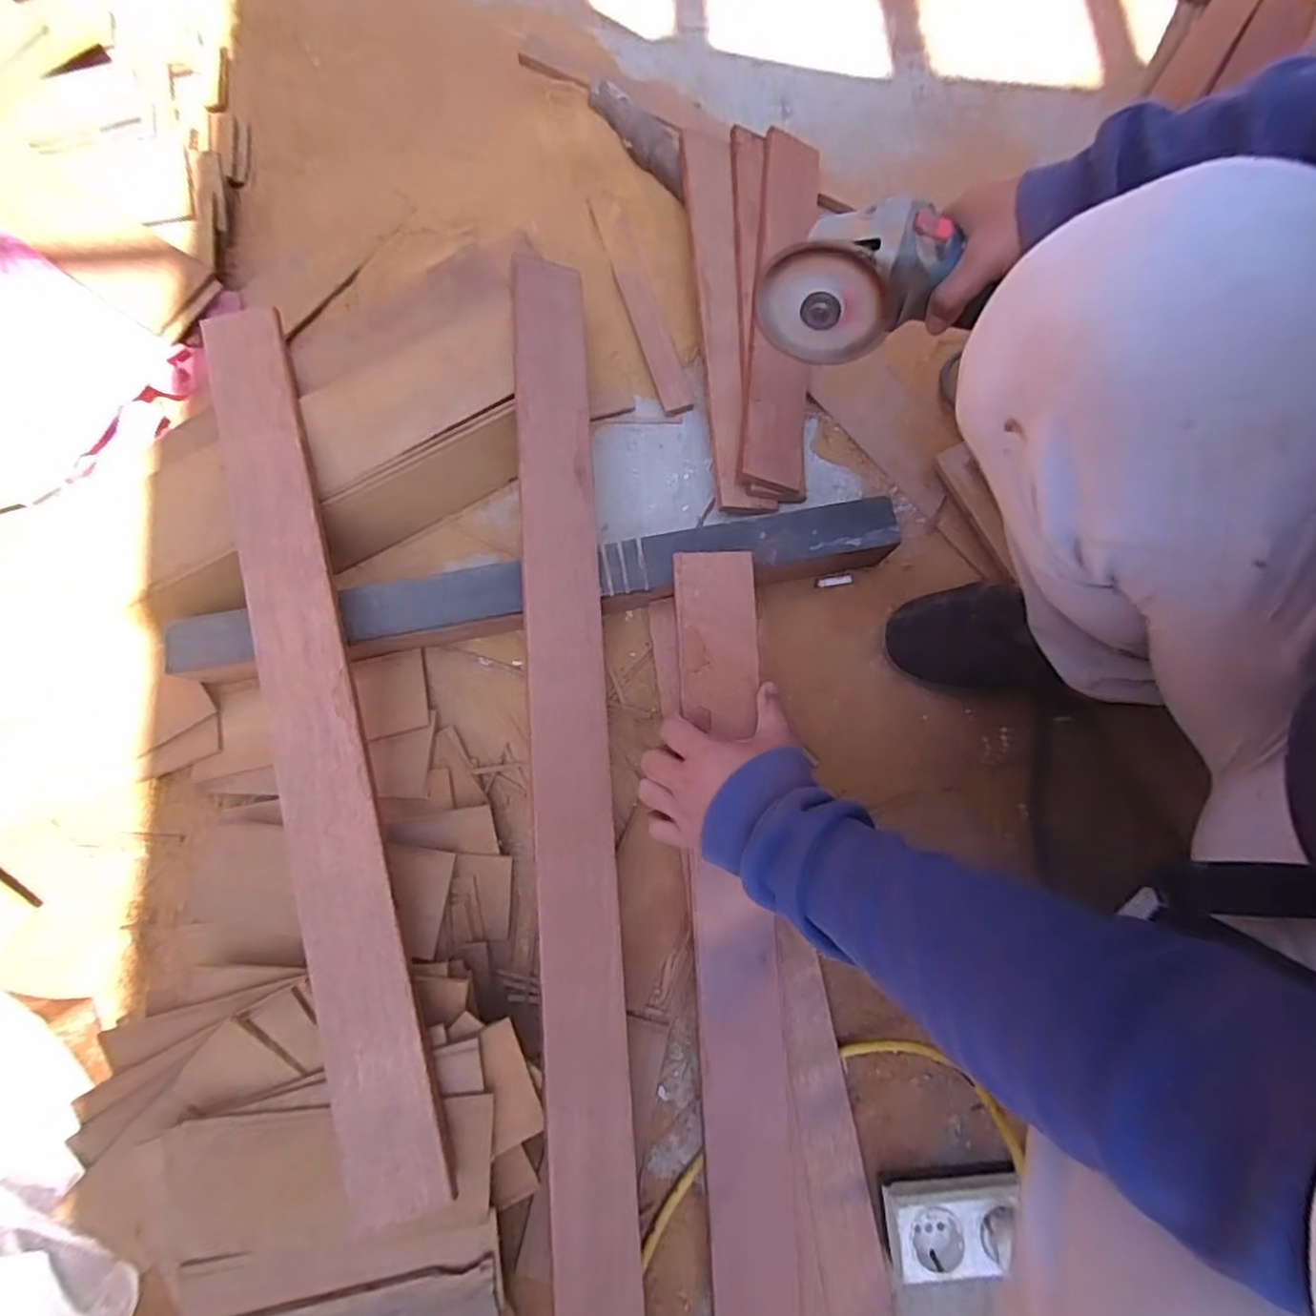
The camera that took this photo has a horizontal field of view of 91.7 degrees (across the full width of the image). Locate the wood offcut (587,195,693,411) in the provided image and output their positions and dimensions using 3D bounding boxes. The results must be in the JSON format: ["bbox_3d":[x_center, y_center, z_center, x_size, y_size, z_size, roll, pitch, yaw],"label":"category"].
[{"bbox_3d":[-0.020,-0.372,0.666,0.032,0.008,0.241,-21,87,1],"label":"wood offcut"}]

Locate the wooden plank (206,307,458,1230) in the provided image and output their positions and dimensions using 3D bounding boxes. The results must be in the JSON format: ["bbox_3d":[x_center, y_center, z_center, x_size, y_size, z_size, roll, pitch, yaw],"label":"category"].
[{"bbox_3d":[-0.257,0.032,0.477,0.062,0.029,0.664,-17,77,-3],"label":"wooden plank"}]

